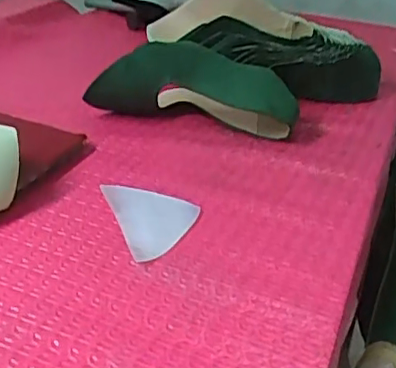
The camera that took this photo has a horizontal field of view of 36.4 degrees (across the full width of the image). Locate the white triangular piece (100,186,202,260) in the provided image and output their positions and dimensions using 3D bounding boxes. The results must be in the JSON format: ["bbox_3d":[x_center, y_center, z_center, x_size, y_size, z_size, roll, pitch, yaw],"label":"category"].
[{"bbox_3d":[-0.041,0.026,0.580,0.074,0.007,0.121,-9,33,-19],"label":"white triangular piece"}]

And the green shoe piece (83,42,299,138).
[{"bbox_3d":[-0.003,-0.121,0.718,0.245,0.094,0.084,6,31,5],"label":"green shoe piece"}]

